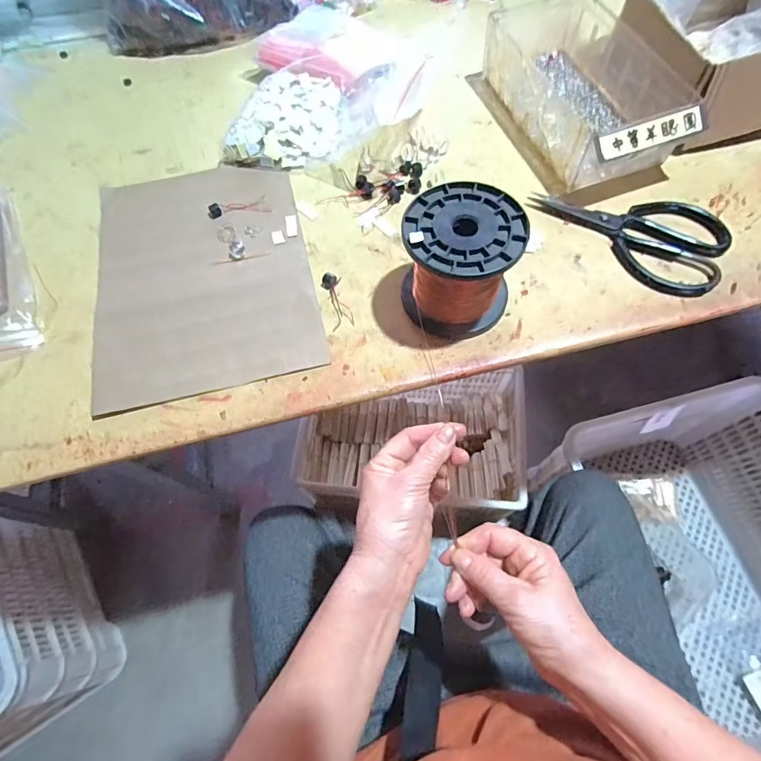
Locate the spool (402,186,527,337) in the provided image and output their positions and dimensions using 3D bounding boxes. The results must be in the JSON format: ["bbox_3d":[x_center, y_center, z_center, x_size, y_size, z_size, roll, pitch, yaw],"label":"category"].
[{"bbox_3d":[0.067,-0.099,0.387,0.093,0.086,0.093,-1,65,2],"label":"spool"}]

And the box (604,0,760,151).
[{"bbox_3d":[0.360,-0.354,0.487,0.188,0.090,0.172,-15,65,-4],"label":"box"}]

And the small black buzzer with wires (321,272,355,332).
[{"bbox_3d":[-0.041,-0.076,0.423,0.020,0.007,0.062,-14,65,-4],"label":"small black buzzer with wires"}]

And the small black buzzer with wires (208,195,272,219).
[{"bbox_3d":[-0.151,-0.184,0.484,0.063,0.007,0.023,-12,65,-3],"label":"small black buzzer with wires"}]

